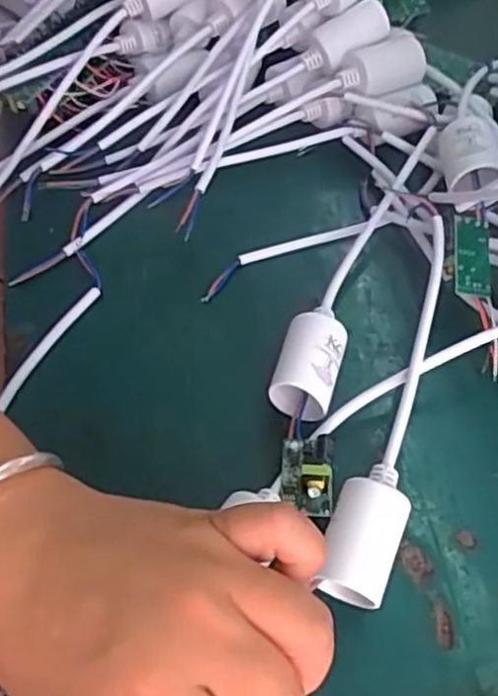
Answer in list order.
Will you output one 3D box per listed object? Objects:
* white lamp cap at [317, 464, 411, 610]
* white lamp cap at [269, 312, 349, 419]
[{"bbox_3d":[0.047,0.074,0.281,0.028,0.029,0.053,19,58,12],"label":"white lamp cap"},{"bbox_3d":[0.028,0.009,0.325,0.028,0.028,0.044,14,57,9],"label":"white lamp cap"}]

